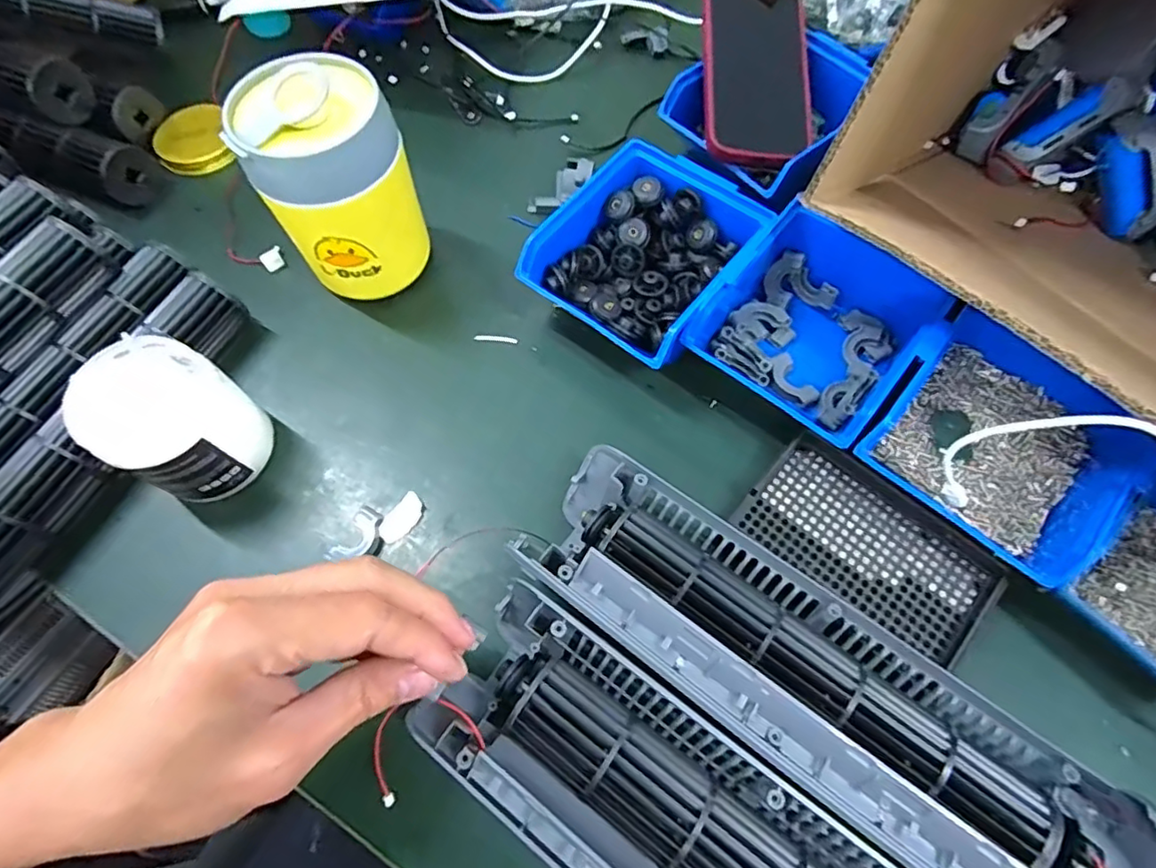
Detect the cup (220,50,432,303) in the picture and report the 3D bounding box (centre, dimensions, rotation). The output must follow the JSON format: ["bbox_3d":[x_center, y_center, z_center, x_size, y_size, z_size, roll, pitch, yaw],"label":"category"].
[{"bbox_3d":[-0.153,-0.159,0.389,0.090,0.136,0.084,-28,69,-11],"label":"cup"}]

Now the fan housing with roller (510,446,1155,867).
[{"bbox_3d":[0.109,0.115,0.279,0.301,0.059,0.083,34,72,16],"label":"fan housing with roller"}]

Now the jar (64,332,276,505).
[{"bbox_3d":[-0.235,-0.005,0.352,0.071,0.087,0.071,0,66,1],"label":"jar"}]

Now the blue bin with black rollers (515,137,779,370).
[{"bbox_3d":[0.049,-0.119,0.402,0.117,0.065,0.138,34,71,15],"label":"blue bin with black rollers"}]

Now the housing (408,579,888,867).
[{"bbox_3d":[0.066,0.188,0.251,0.299,0.048,0.087,34,72,16],"label":"housing"}]

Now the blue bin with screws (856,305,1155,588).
[{"bbox_3d":[0.245,0.002,0.338,0.115,0.053,0.128,42,73,17],"label":"blue bin with screws"}]

